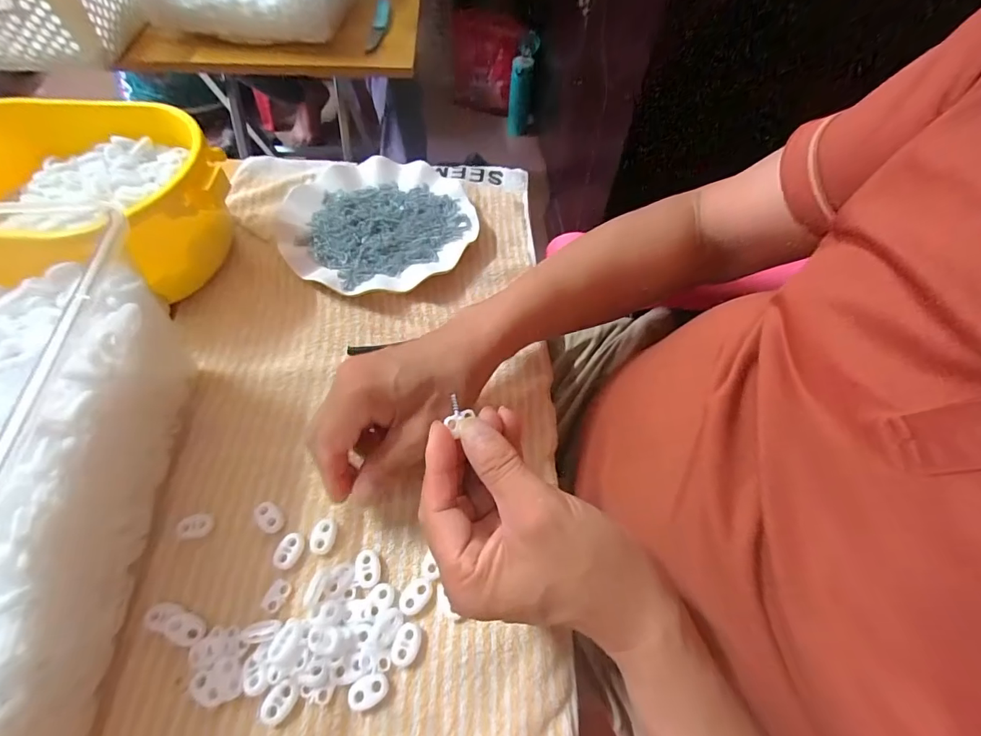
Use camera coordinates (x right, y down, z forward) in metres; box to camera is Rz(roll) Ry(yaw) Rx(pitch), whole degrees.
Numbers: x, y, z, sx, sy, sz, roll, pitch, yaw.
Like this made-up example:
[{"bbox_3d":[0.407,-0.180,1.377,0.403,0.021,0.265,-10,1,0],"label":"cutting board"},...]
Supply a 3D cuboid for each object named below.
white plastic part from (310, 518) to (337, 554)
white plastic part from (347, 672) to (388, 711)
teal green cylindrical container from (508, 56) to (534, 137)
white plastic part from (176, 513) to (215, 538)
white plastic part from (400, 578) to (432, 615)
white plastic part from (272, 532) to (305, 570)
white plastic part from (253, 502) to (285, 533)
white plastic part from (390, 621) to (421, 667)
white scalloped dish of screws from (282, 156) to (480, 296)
[{"bbox_3d":[-0.110,0.111,0.300,0.015,0.006,0.021,10,58,4],"label":"white plastic part"},{"bbox_3d":[-0.069,0.183,0.257,0.023,0.006,0.014,-21,61,-15],"label":"white plastic part"},{"bbox_3d":[0.088,-0.813,1.388,0.067,0.230,0.076,6,57,1],"label":"teal green cylindrical container"},{"bbox_3d":[-0.194,0.104,0.299,0.021,0.004,0.014,-14,59,-11],"label":"white plastic part"},{"bbox_3d":[-0.047,0.142,0.284,0.015,0.004,0.022,40,64,21],"label":"white plastic part"},{"bbox_3d":[-0.131,0.118,0.295,0.015,0.006,0.022,19,59,10],"label":"white plastic part"},{"bbox_3d":[-0.149,0.101,0.306,0.015,0.006,0.023,-39,67,-24],"label":"white plastic part"},{"bbox_3d":[-0.050,0.164,0.270,0.015,0.005,0.022,16,58,8],"label":"white plastic part"},{"bbox_3d":[-0.110,-0.144,0.451,0.179,0.021,0.180,1,57,-2],"label":"white scalloped dish of screws"}]

